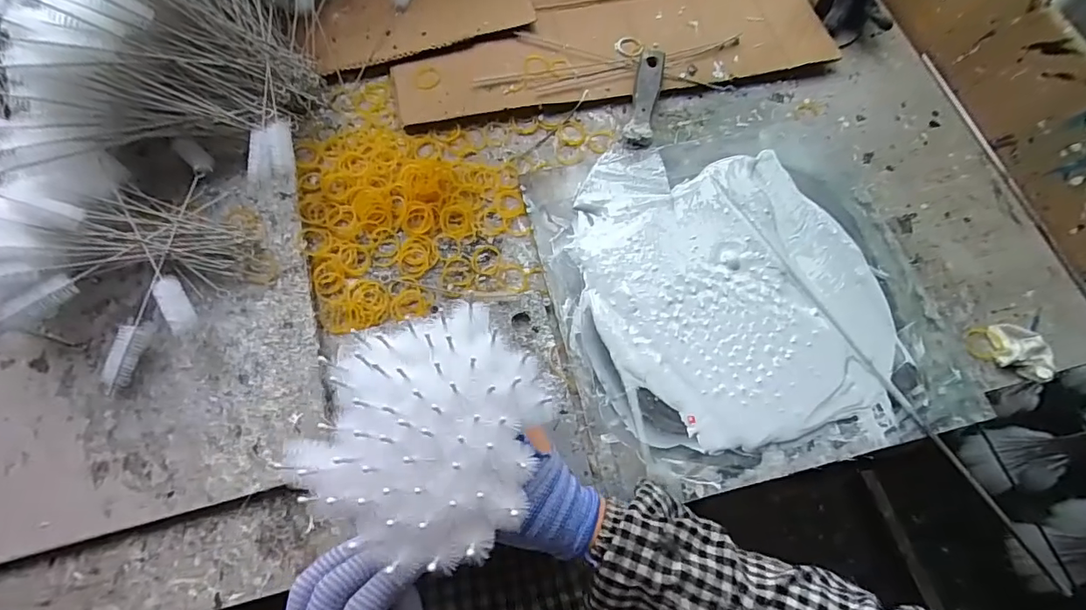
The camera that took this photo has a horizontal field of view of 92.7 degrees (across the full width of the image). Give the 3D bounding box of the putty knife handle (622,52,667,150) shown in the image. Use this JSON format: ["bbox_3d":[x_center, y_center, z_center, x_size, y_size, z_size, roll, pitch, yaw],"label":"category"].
[{"bbox_3d":[0.108,-0.218,0.550,0.029,0.023,0.115,11,70,1],"label":"putty knife handle"}]

